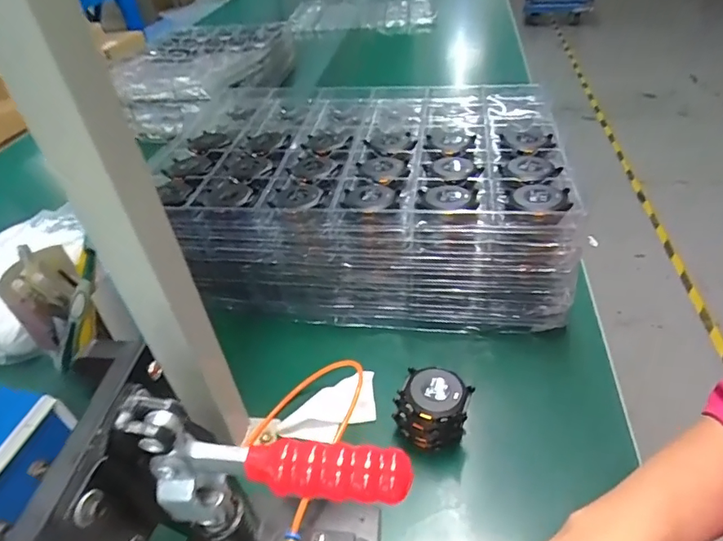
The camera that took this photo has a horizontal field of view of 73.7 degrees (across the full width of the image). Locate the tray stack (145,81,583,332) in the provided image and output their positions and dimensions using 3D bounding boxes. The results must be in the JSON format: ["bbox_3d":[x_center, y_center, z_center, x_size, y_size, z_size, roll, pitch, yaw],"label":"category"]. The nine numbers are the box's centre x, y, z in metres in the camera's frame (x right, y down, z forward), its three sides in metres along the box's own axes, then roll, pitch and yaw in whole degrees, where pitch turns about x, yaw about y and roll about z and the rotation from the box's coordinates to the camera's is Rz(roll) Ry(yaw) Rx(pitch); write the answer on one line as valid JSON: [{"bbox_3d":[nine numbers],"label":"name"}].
[{"bbox_3d":[0.003,-0.088,0.584,0.414,0.153,0.300,2,41,8],"label":"tray stack"}]

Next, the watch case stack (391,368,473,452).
[{"bbox_3d":[0.057,0.115,0.395,0.056,0.052,0.046,8,42,15],"label":"watch case stack"}]

